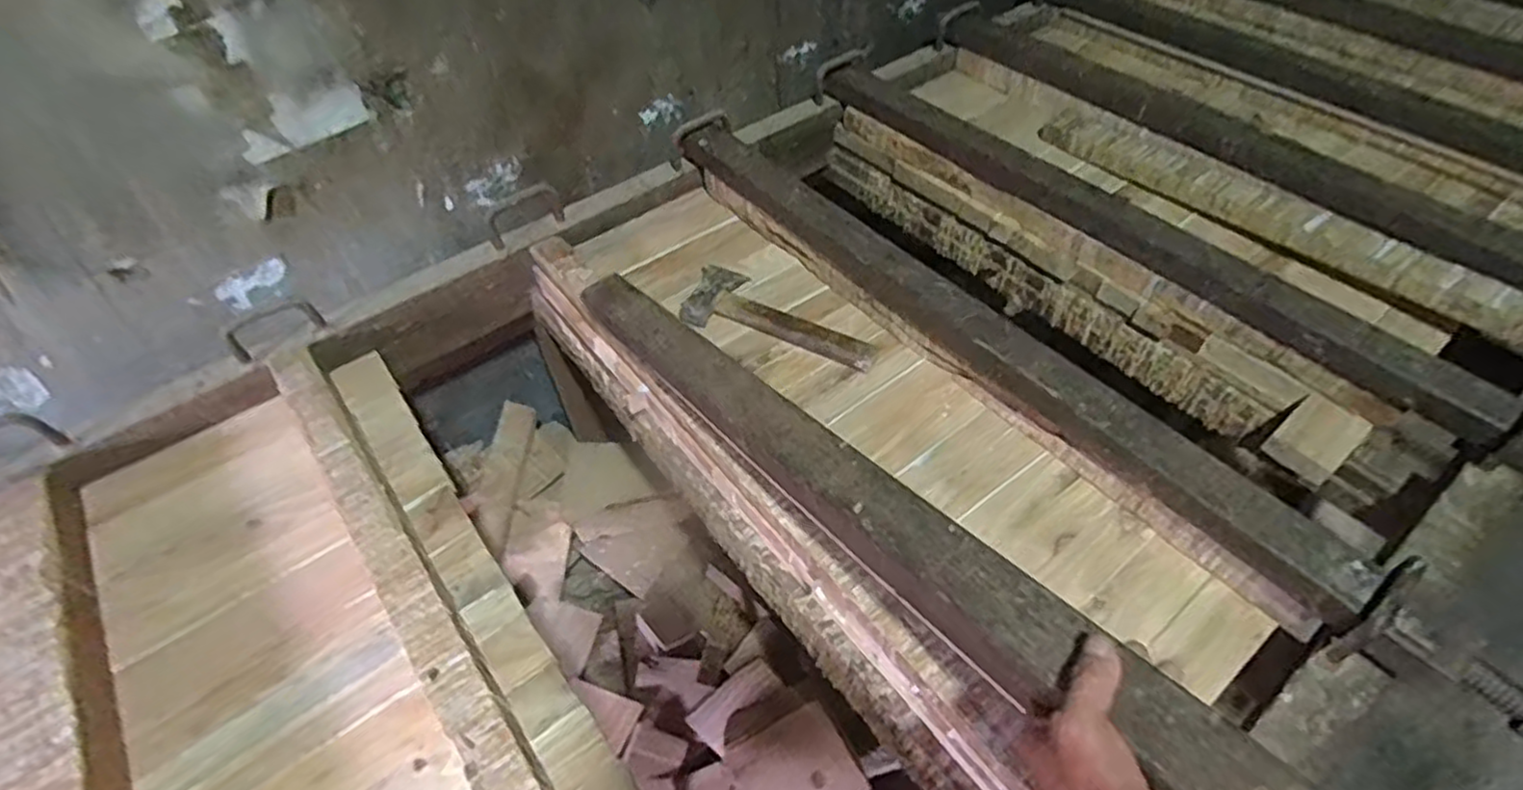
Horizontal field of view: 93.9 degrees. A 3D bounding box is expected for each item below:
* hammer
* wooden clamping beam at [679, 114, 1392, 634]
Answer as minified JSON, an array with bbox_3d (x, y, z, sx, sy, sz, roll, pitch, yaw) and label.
[{"bbox_3d":[0.030,-0.114,0.989,0.276,0.031,0.119,17,52,15],"label":"hammer"},{"bbox_3d":[0.220,-0.126,0.910,0.064,0.062,1.048,-31,56,-23],"label":"wooden clamping beam"}]

